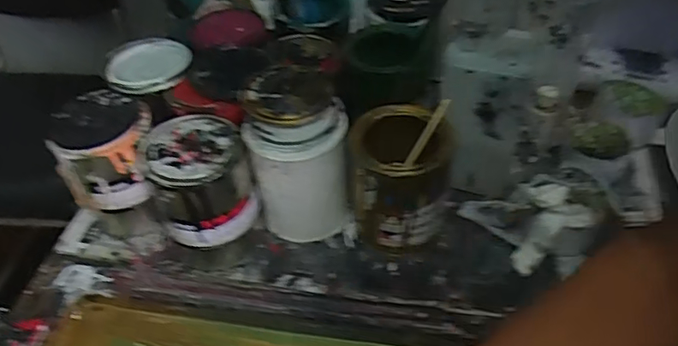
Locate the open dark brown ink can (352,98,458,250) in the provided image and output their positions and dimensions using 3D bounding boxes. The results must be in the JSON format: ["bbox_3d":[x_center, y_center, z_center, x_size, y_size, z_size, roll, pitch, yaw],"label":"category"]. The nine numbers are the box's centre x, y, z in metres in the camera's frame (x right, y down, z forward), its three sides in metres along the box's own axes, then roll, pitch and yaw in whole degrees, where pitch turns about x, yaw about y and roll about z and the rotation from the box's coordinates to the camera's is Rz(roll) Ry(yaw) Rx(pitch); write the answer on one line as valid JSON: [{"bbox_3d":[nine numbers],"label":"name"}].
[{"bbox_3d":[0.070,0.011,0.631,0.103,0.140,0.109,0,45,7],"label":"open dark brown ink can"}]

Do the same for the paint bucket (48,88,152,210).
[{"bbox_3d":[-0.268,-0.021,0.656,0.109,0.101,0.101,-2,45,2],"label":"paint bucket"}]

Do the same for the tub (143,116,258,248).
[{"bbox_3d":[-0.149,0.007,0.618,0.104,0.099,0.107,-15,46,-10],"label":"tub"}]

